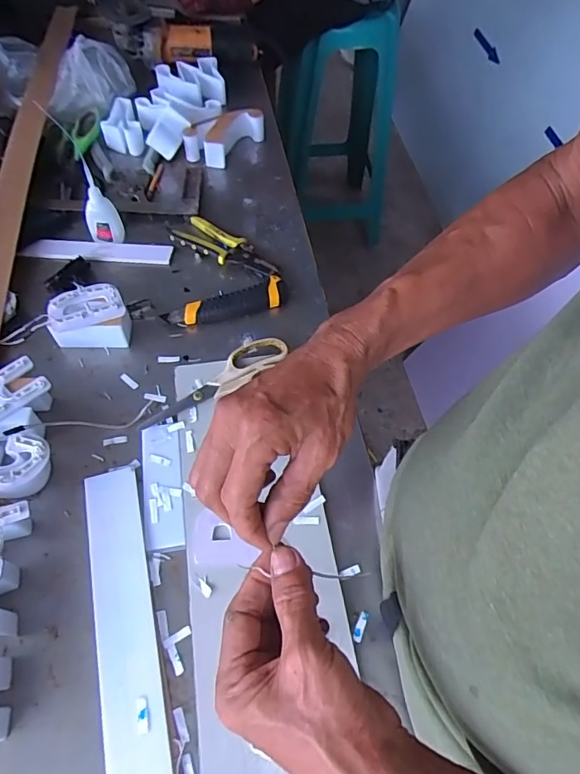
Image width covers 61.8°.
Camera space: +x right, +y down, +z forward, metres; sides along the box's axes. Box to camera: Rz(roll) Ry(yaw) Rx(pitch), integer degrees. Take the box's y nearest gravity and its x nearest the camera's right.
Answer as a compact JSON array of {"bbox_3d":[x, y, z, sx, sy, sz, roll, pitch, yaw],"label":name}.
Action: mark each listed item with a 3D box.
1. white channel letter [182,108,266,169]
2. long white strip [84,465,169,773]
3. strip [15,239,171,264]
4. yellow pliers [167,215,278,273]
[{"bbox_3d":[-0.107,-0.413,0.783,0.065,0.051,0.138,33,63,16],"label":"white channel letter"},{"bbox_3d":[-0.125,0.275,0.389,0.051,0.010,0.449,-12,60,-10],"label":"long white strip"},{"bbox_3d":[-0.263,-0.186,0.662,0.194,0.007,0.031,0,59,-3],"label":"strip"},{"bbox_3d":[-0.090,-0.195,0.670,0.156,0.018,0.056,25,61,12],"label":"yellow pliers"}]

